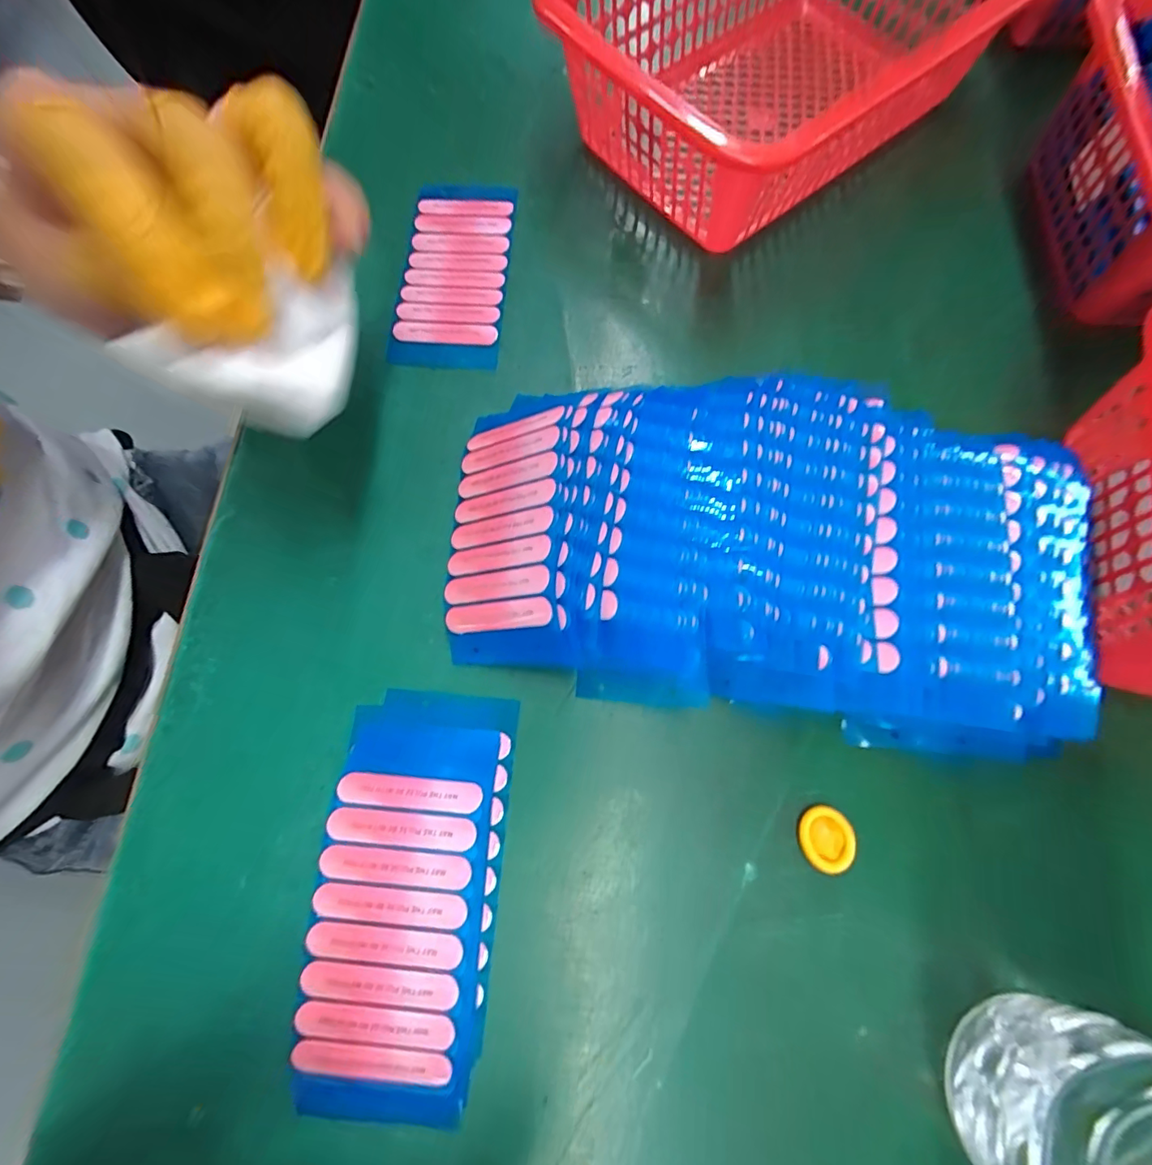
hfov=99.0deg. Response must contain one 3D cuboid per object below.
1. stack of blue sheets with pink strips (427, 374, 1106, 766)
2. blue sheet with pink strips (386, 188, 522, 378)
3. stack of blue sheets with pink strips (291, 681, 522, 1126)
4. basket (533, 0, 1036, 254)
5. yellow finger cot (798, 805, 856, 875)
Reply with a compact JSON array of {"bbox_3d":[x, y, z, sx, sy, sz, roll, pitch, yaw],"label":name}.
[{"bbox_3d":[0.067,-0.018,0.196,0.240,0.037,0.137,9,75,3],"label":"stack of blue sheets with pink strips"},{"bbox_3d":[-0.062,-0.162,0.255,0.053,0.005,0.113,4,75,1],"label":"blue sheet with pink strips"},{"bbox_3d":[-0.059,0.109,0.172,0.060,0.019,0.135,4,75,2],"label":"stack of blue sheets with pink strips"},{"bbox_3d":[0.105,-0.278,0.252,0.231,0.066,0.163,-40,78,-10],"label":"basket"},{"bbox_3d":[0.092,0.095,0.182,0.019,0.005,0.021,13,75,4],"label":"yellow finger cot"}]

